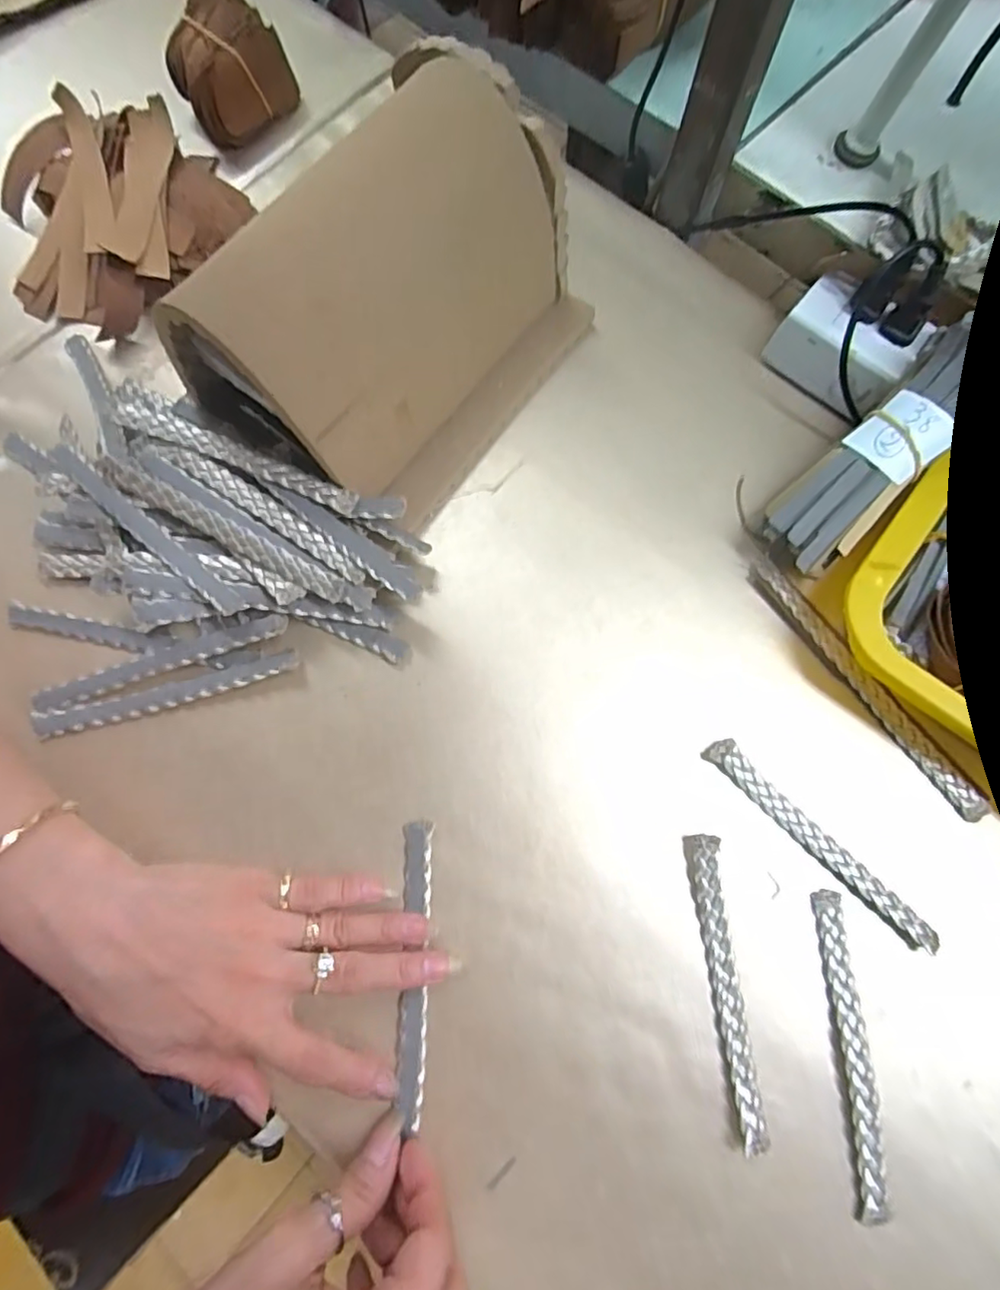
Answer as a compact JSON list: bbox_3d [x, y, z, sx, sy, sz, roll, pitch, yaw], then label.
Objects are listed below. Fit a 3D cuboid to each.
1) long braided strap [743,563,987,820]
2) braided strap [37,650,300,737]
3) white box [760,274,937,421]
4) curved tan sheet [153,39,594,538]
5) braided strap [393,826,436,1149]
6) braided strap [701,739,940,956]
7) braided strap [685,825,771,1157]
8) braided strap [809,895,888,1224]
[{"bbox_3d":[0.199,0.020,0.330,0.018,0.005,0.167,-35,78,-10],"label":"long braided strap"},{"bbox_3d":[-0.174,0.026,0.320,0.135,0.011,0.013,-14,75,-5],"label":"braided strap"},{"bbox_3d":[0.206,-0.179,0.369,0.076,0.042,0.051,43,78,10],"label":"white box"},{"bbox_3d":[-0.053,-0.177,0.318,0.131,0.123,0.190,37,77,8],"label":"curved tan sheet"},{"bbox_3d":[-0.041,0.152,0.290,0.014,0.008,0.130,0,75,-1],"label":"braided strap"},{"bbox_3d":[0.160,0.098,0.307,0.136,0.006,0.013,43,78,10],"label":"braided strap"},{"bbox_3d":[0.107,0.159,0.288,0.013,0.010,0.132,-6,75,-3],"label":"braided strap"},{"bbox_3d":[0.163,0.187,0.283,0.013,0.006,0.133,-1,75,-1],"label":"braided strap"}]

